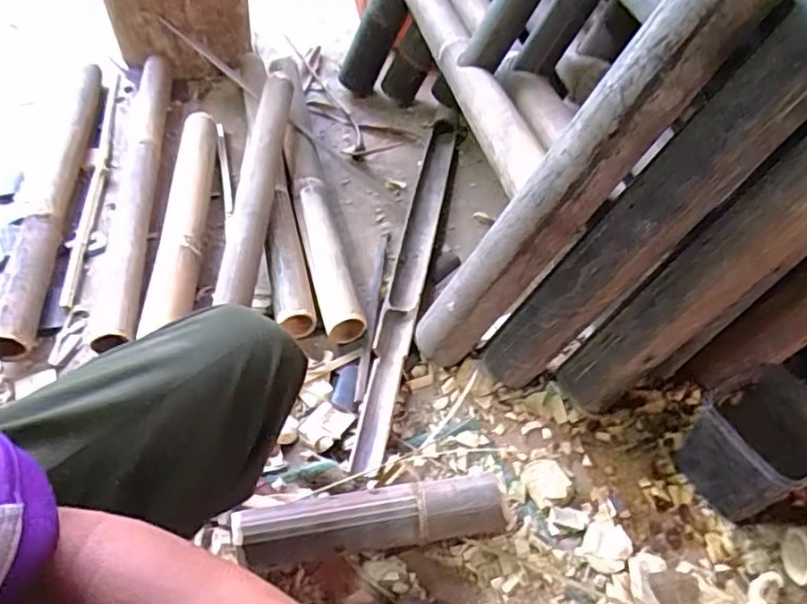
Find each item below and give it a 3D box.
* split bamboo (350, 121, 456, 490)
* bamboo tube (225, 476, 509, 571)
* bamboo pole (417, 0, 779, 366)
[{"bbox_3d":[0.011,-0.049,0.845,0.044,0.029,0.650,10,50,5],"label":"split bamboo"},{"bbox_3d":[-0.022,0.218,0.599,0.243,0.061,0.057,-8,51,-10],"label":"bamboo tube"},{"bbox_3d":[0.153,-0.104,0.613,0.063,0.499,0.067,10,45,-29],"label":"bamboo pole"}]

